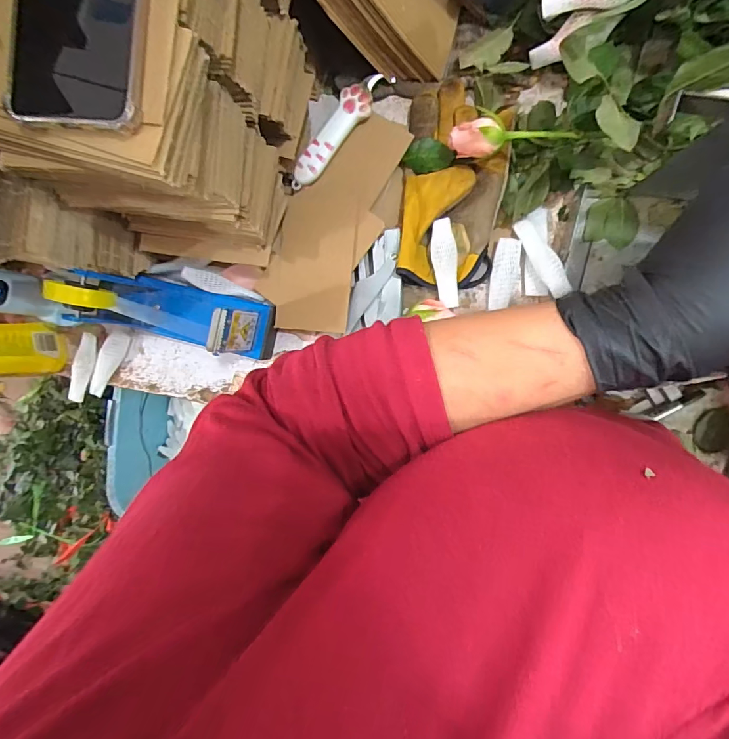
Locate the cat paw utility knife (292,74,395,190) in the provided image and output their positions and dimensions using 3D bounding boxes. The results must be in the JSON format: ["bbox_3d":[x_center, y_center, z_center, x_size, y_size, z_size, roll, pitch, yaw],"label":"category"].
[{"bbox_3d":[-0.027,-0.248,0.450,0.032,0.012,0.142,37,99,4],"label":"cat paw utility knife"}]

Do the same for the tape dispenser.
[{"bbox_3d":[-0.207,-0.057,0.441,0.199,0.115,0.067,14,97,7],"label":"tape dispenser"}]

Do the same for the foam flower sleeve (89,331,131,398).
[{"bbox_3d":[-0.330,-0.007,0.560,0.025,0.015,0.090,29,98,5],"label":"foam flower sleeve"}]

